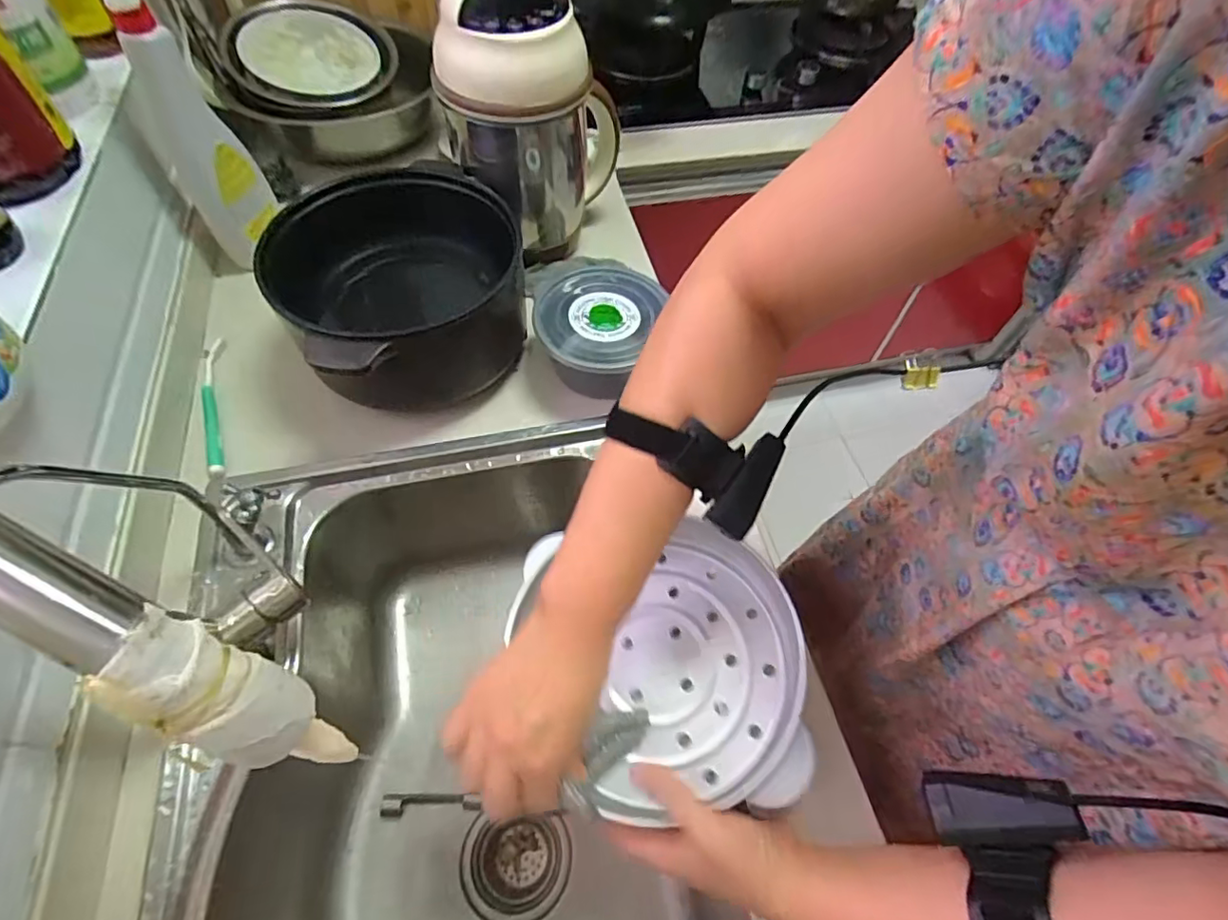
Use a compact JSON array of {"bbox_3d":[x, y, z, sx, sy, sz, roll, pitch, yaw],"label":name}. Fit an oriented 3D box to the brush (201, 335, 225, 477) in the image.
[{"bbox_3d":[-0.426,-0.058,0.612,0.025,0.016,0.186,-15,61,-13],"label":"brush"}]

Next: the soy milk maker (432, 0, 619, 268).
[{"bbox_3d":[-0.093,-0.386,0.654,0.140,0.279,0.168,21,60,9],"label":"soy milk maker"}]

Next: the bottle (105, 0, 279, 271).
[{"bbox_3d":[-0.465,-0.371,0.639,0.083,0.289,0.074,-28,65,-19],"label":"bottle"}]

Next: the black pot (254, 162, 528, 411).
[{"bbox_3d":[-0.226,-0.189,0.620,0.245,0.130,0.227,2,59,-3],"label":"black pot"}]

